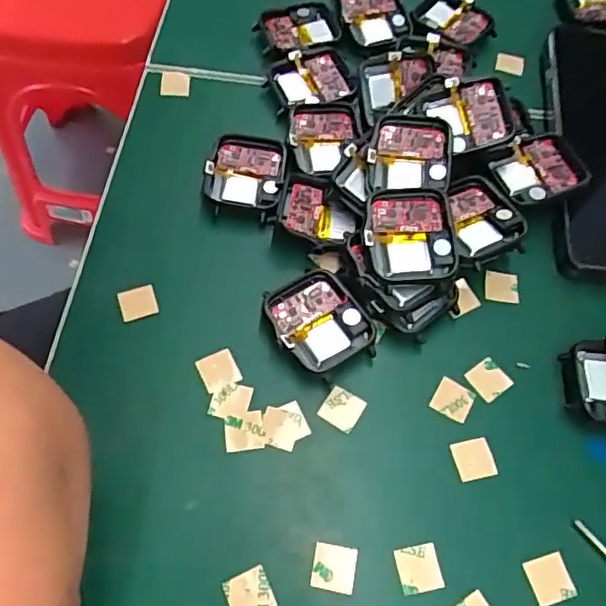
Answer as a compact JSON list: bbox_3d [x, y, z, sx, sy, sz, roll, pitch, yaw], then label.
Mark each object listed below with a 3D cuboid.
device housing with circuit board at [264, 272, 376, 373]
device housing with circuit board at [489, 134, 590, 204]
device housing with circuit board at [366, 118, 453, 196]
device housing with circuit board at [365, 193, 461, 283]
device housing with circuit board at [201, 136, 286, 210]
[{"bbox_3d":[0.006,0.007,0.254,0.036,0.011,0.043,-30,68,-14],"label":"device housing with circuit board"},{"bbox_3d":[0.114,-0.064,0.287,0.041,0.010,0.033,-16,65,-8],"label":"device housing with circuit board"},{"bbox_3d":[0.049,-0.068,0.274,0.037,0.010,0.038,6,77,5],"label":"device housing with circuit board"},{"bbox_3d":[0.045,-0.028,0.251,0.038,0.006,0.040,2,77,0],"label":"device housing with circuit board"},{"bbox_3d":[-0.028,-0.062,0.290,0.036,0.016,0.039,7,64,3],"label":"device housing with circuit board"}]

